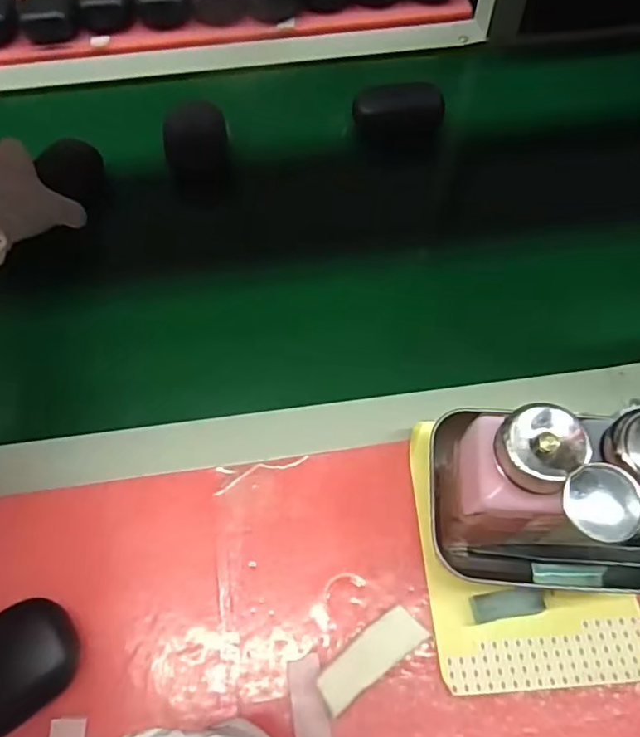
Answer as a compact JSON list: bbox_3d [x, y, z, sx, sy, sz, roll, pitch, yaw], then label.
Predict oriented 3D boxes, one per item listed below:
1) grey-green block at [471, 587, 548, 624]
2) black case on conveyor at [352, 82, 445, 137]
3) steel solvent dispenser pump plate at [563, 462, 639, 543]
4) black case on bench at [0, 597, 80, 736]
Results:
[{"bbox_3d":[0.111,0.141,0.340,0.042,0.016,0.015,-9,62,-4],"label":"grey-green block"},{"bbox_3d":[0.074,-0.250,0.549,0.083,0.033,0.042,-11,62,-5],"label":"black case on conveyor"},{"bbox_3d":[0.122,0.057,0.243,0.033,0.007,0.031,0,62,1],"label":"steel solvent dispenser pump plate"},{"bbox_3d":[-0.178,0.172,0.321,0.080,0.029,0.056,-33,66,-16],"label":"black case on bench"}]

